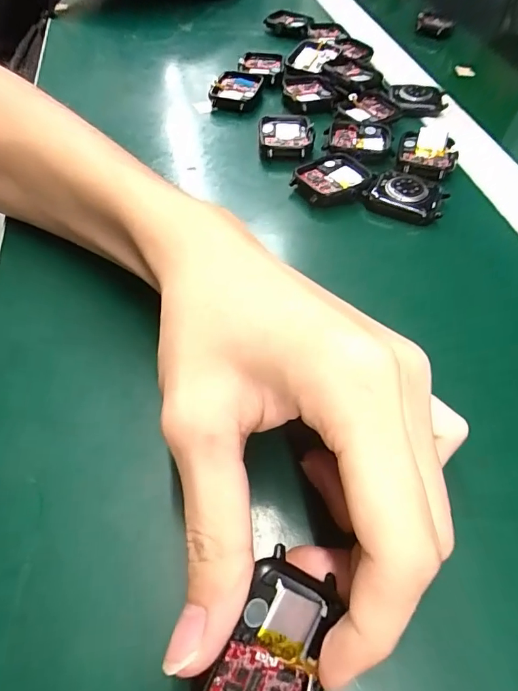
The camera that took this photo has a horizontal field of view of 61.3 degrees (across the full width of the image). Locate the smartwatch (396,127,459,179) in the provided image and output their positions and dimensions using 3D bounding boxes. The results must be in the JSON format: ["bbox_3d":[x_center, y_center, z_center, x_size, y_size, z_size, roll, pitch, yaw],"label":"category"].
[{"bbox_3d":[0.113,-0.130,0.293,0.038,0.007,0.058,14,54,8],"label":"smartwatch"}]

